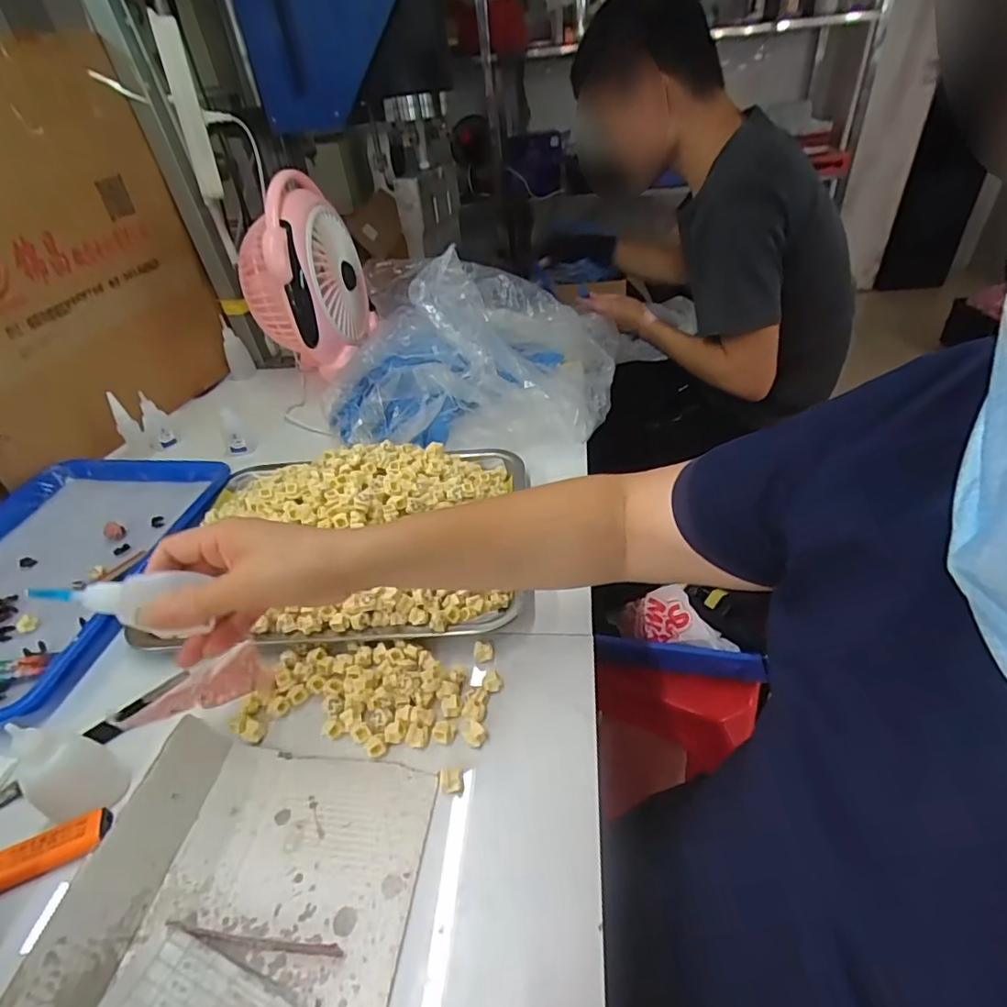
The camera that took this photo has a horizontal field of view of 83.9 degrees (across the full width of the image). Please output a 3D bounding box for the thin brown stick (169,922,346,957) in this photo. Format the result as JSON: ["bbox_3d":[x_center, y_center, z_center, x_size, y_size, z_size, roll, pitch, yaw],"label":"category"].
[{"bbox_3d":[-0.139,0.242,0.311,0.100,0.010,0.006,0,38,8],"label":"thin brown stick"}]

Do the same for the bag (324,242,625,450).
[{"bbox_3d":[-0.039,-0.227,0.724,0.359,0.200,0.309,-2,38,6],"label":"bag"}]

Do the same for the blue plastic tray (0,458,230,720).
[{"bbox_3d":[-0.462,0.060,0.564,0.269,0.023,0.327,-1,38,7],"label":"blue plastic tray"}]

